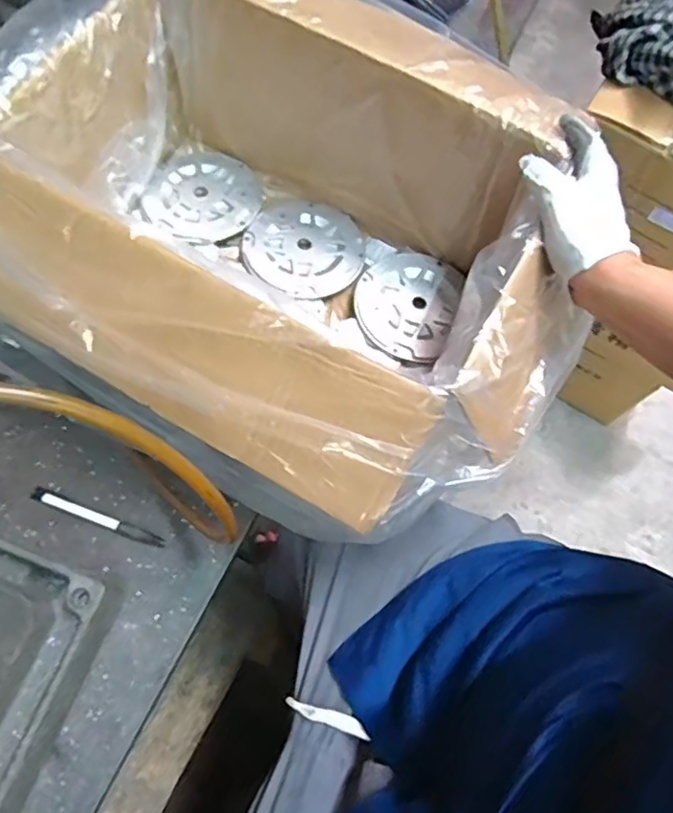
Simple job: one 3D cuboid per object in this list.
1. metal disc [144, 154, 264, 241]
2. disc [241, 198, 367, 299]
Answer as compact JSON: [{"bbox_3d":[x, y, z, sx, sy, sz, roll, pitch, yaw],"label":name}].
[{"bbox_3d":[-0.154,-0.247,0.701,0.126,0.011,0.126,1,69,-2],"label":"metal disc"},{"bbox_3d":[-0.034,-0.185,0.688,0.133,0.016,0.131,1,69,-2],"label":"disc"}]

